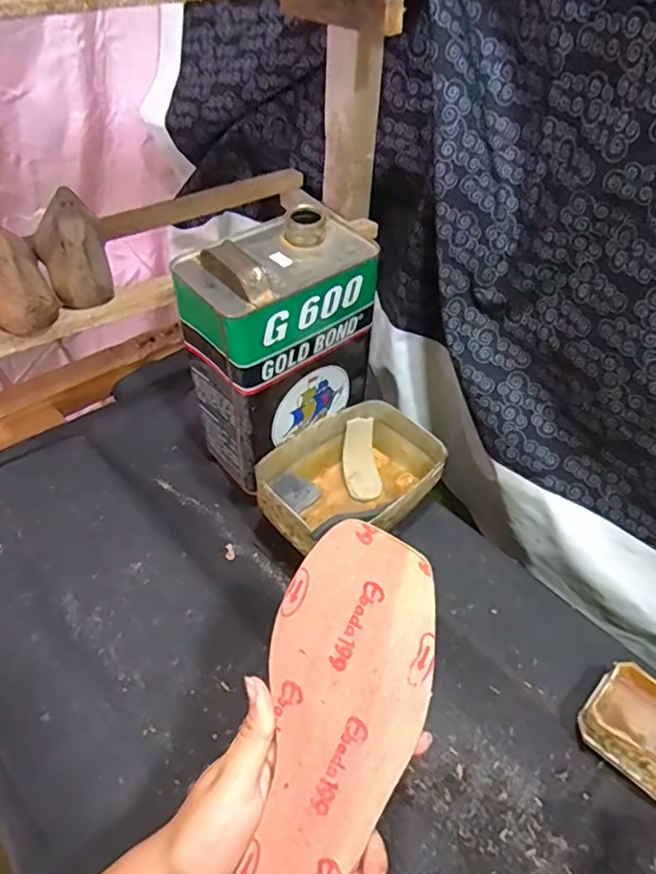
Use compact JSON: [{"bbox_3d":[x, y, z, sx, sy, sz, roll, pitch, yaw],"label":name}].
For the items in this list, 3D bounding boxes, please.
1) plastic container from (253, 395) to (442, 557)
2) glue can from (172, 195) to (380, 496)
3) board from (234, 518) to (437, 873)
[{"bbox_3d":[0.027,0.044,0.595,0.193,0.067,0.129,-32,55,-33],"label":"plastic container"},{"bbox_3d":[-0.047,-0.088,0.575,0.166,0.215,0.107,-31,54,-32],"label":"glue can"},{"bbox_3d":[-0.002,0.166,0.295,0.081,0.005,0.235,15,80,10],"label":"board"}]

